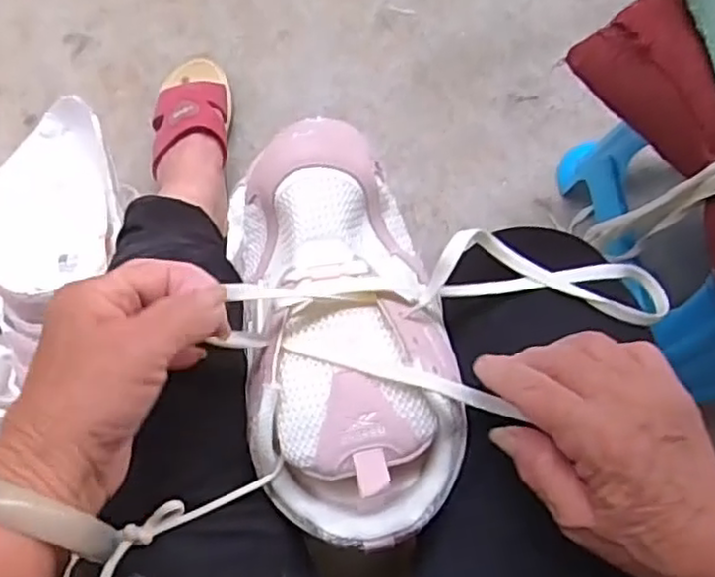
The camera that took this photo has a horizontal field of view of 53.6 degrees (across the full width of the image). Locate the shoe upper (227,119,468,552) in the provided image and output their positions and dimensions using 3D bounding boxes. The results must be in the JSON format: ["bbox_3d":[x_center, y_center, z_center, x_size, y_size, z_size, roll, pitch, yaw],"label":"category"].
[{"bbox_3d":[-0.009,0.018,0.384,0.107,0.056,0.225,-11,76,-3],"label":"shoe upper"}]

